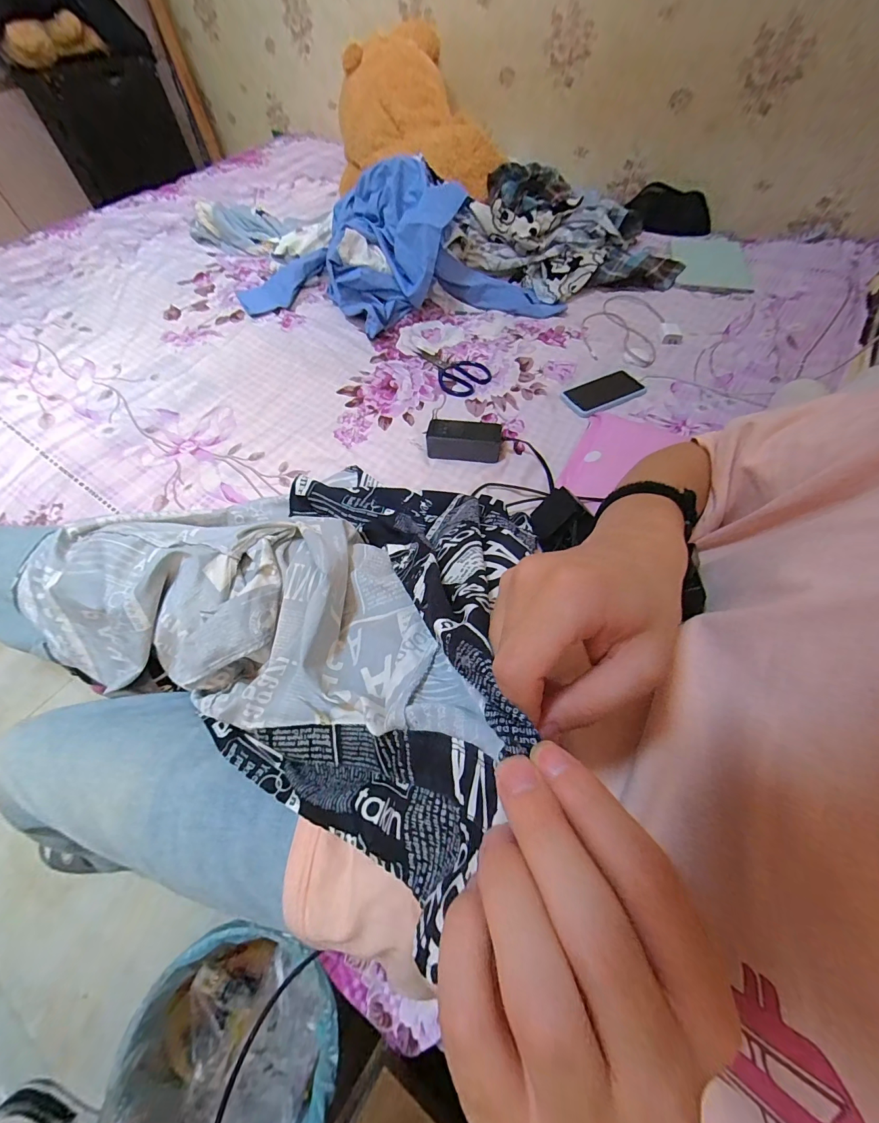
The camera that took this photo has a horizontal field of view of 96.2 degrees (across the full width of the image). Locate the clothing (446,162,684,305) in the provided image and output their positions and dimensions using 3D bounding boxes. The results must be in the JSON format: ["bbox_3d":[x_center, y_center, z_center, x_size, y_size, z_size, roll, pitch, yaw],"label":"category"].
[{"bbox_3d":[0.311,-0.835,0.999,0.599,0.147,0.341,-9,61,-5],"label":"clothing"}]

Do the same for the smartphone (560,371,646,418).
[{"bbox_3d":[0.337,-0.346,0.801,0.175,0.006,0.086,-25,64,-13],"label":"smartphone"}]

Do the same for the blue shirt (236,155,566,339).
[{"bbox_3d":[-0.101,-0.710,0.898,0.741,0.208,0.348,-11,62,-6],"label":"blue shirt"}]

